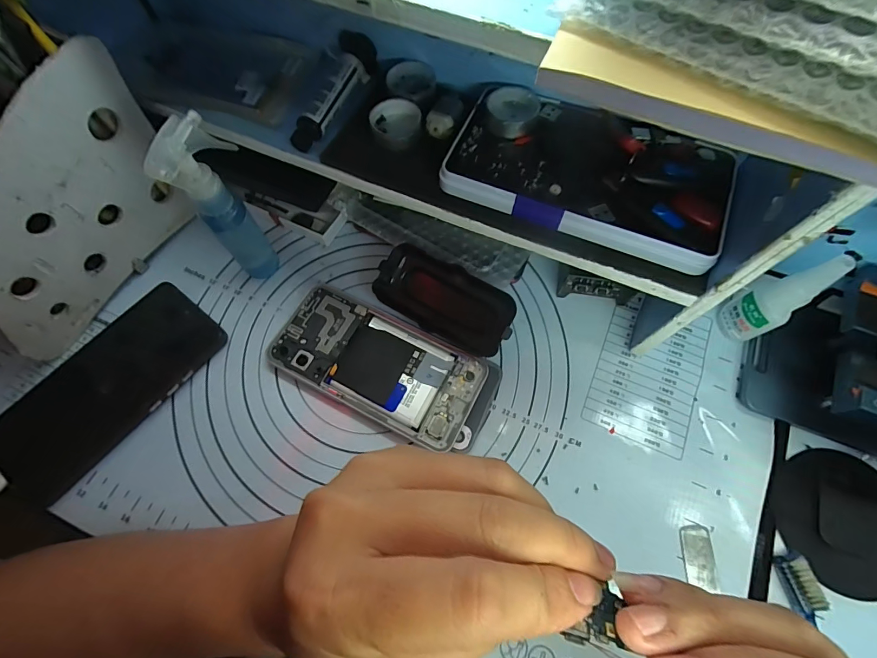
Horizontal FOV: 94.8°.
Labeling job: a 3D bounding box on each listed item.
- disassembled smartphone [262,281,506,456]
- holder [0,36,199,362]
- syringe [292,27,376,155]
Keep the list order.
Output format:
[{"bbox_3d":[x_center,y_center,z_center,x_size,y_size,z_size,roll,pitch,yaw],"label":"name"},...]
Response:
[{"bbox_3d":[-0.042,0.029,0.309,0.167,0.011,0.076,24,71,9],"label":"disassembled smartphone"},{"bbox_3d":[-0.251,-0.075,0.274,0.009,0.132,0.175,27,72,10],"label":"holder"},{"bbox_3d":[-0.072,-0.166,0.282,0.026,0.019,0.093,17,68,6],"label":"syringe"}]

